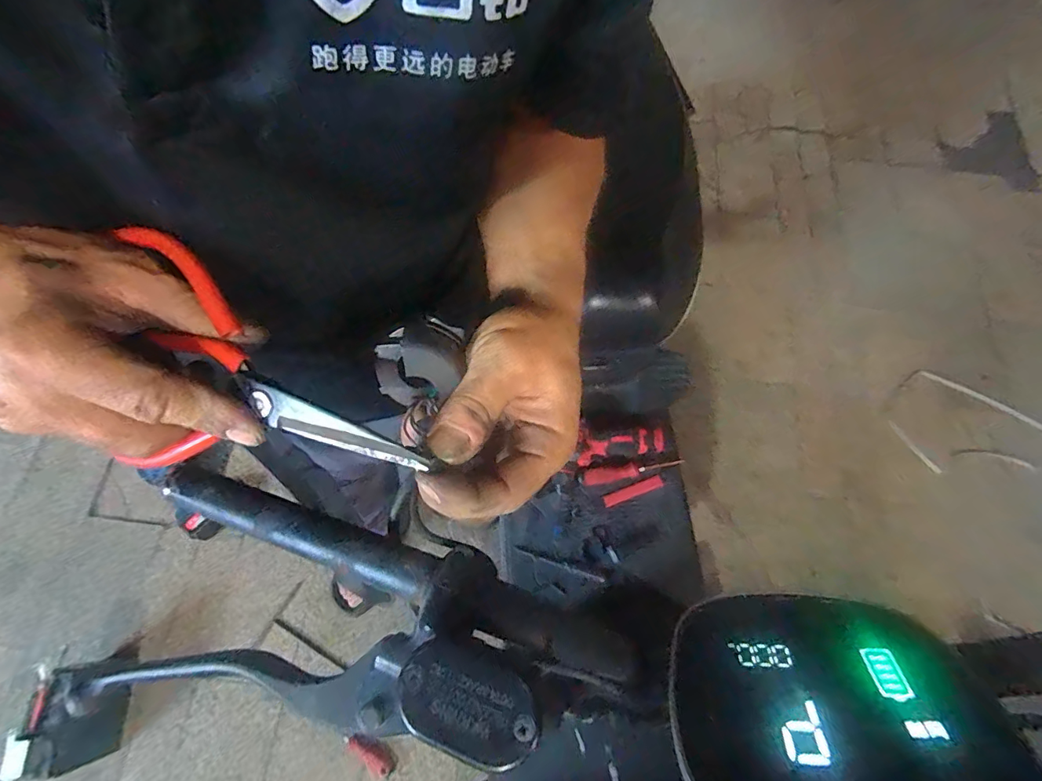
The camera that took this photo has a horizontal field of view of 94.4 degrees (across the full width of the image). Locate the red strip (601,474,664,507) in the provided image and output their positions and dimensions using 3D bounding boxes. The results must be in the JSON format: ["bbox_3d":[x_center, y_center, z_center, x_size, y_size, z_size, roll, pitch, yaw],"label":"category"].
[{"bbox_3d":[0.207,0.187,0.896,0.112,0.005,0.023,-21,83,-2],"label":"red strip"}]

